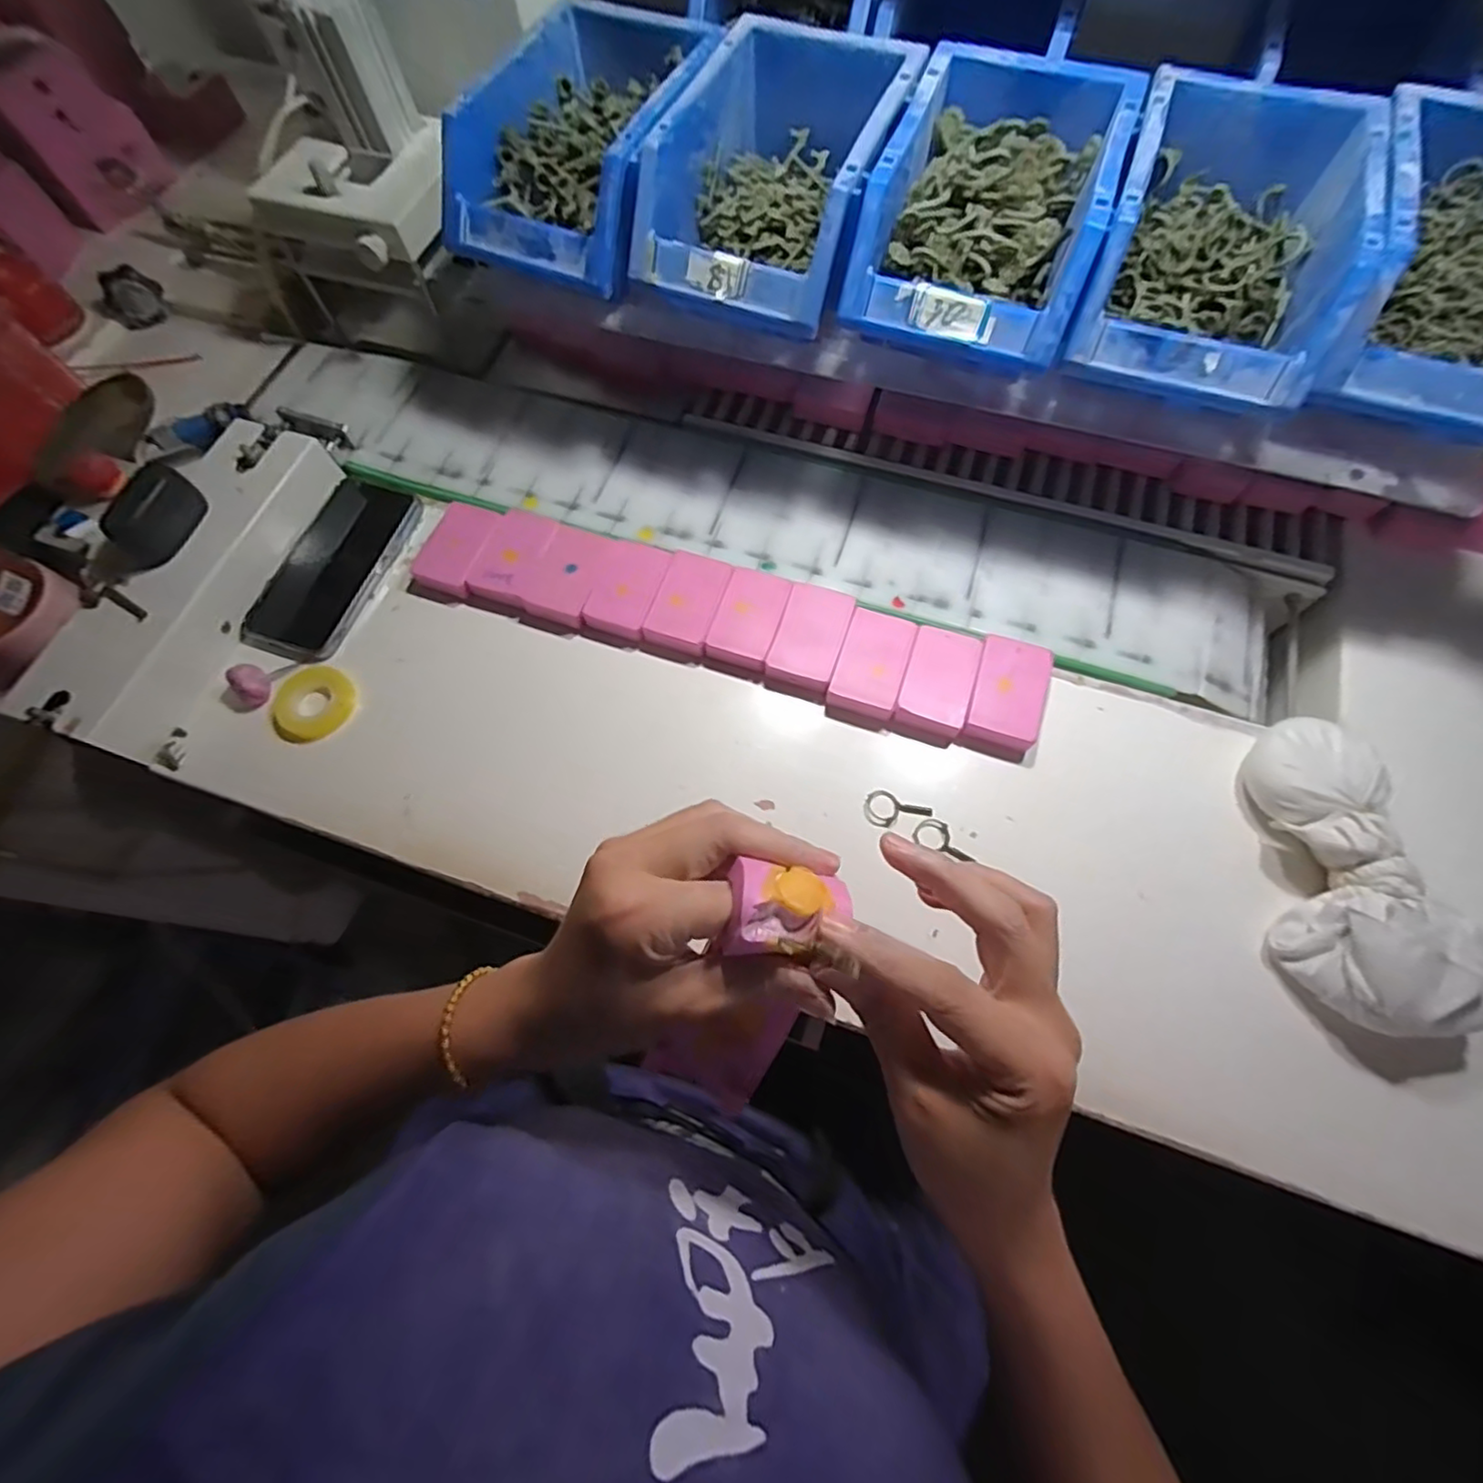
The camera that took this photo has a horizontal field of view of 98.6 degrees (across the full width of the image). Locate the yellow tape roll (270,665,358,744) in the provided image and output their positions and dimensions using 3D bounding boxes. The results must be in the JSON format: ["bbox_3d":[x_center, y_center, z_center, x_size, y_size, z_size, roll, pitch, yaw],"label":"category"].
[{"bbox_3d":[-0.293,-0.025,0.435,0.048,0.009,0.055,27,72,15],"label":"yellow tape roll"}]

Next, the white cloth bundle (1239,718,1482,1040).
[{"bbox_3d":[0.352,0.070,0.362,0.094,0.048,0.174,2,65,1],"label":"white cloth bundle"}]

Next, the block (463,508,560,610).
[{"bbox_3d":[-0.163,-0.134,0.463,0.050,0.019,0.077,17,70,12],"label":"block"}]

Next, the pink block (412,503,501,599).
[{"bbox_3d":[-0.204,-0.139,0.460,0.044,0.015,0.068,15,69,11],"label":"pink block"}]

